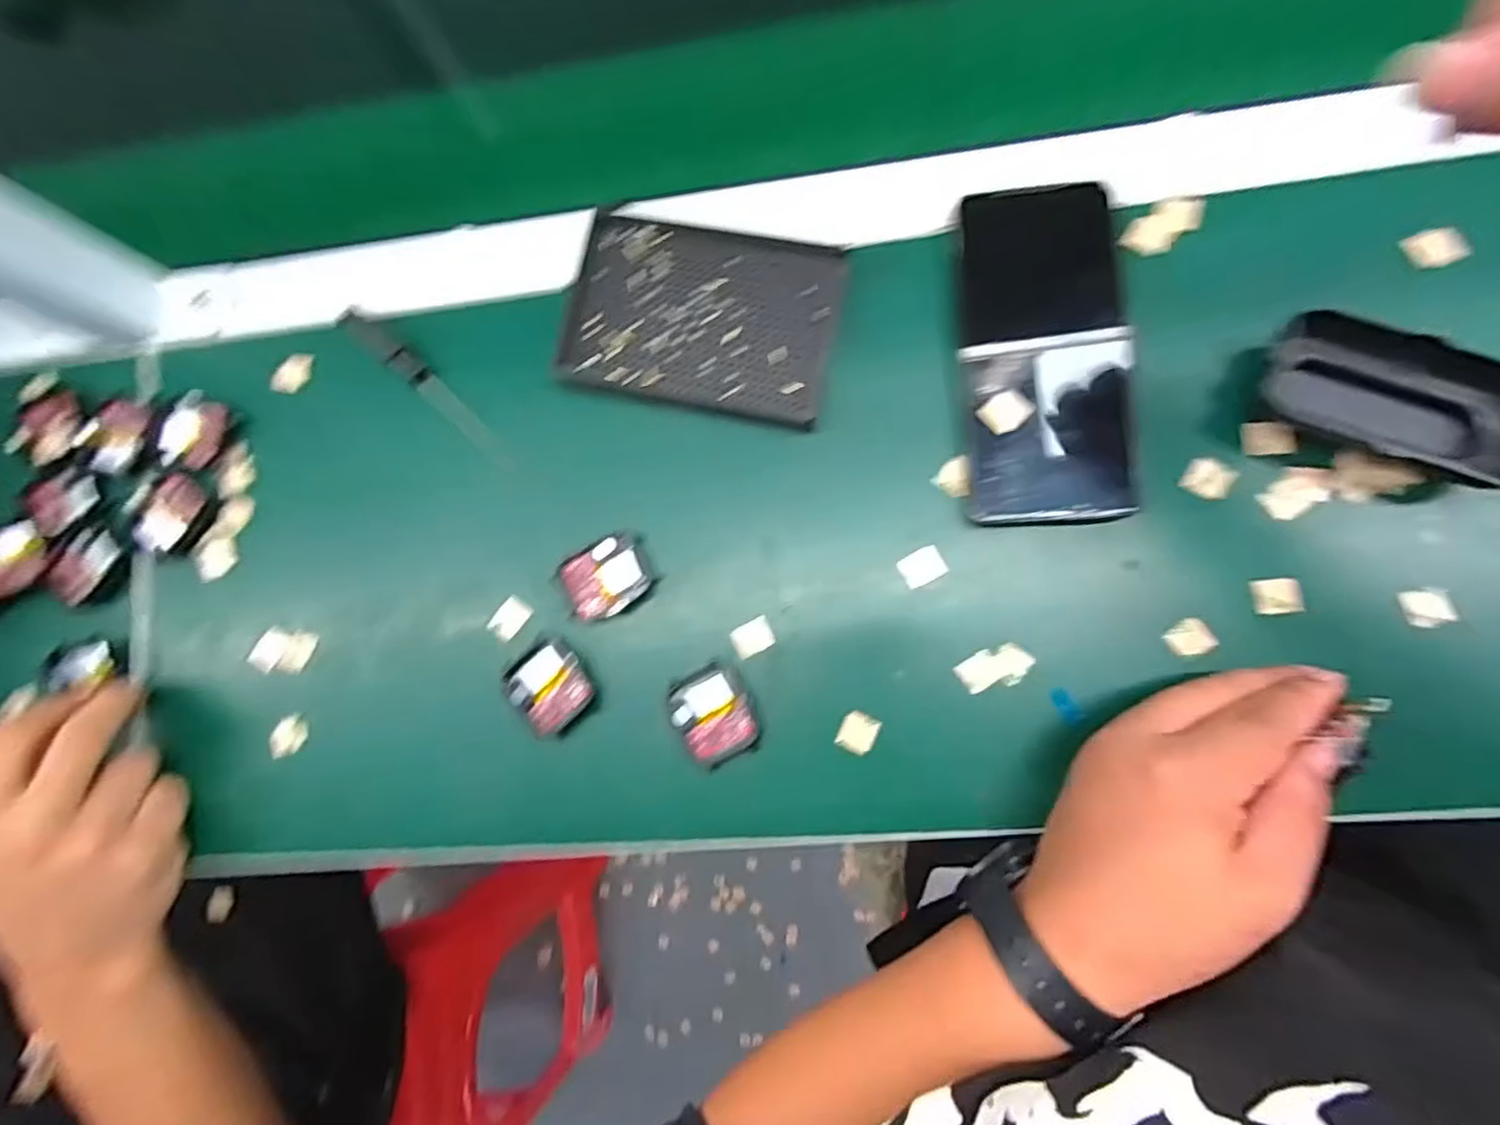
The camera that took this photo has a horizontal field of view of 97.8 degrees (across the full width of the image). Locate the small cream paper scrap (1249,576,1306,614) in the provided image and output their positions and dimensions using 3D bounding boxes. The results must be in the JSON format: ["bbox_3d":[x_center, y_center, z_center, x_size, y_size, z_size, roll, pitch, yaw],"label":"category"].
[{"bbox_3d":[0.243,0.015,0.300,0.020,0.006,0.016,-5,85,7],"label":"small cream paper scrap"}]

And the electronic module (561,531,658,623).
[{"bbox_3d":[-0.073,0.009,0.335,0.042,0.012,0.036,-29,83,4],"label":"electronic module"}]

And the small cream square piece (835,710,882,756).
[{"bbox_3d":[0.053,0.083,0.319,0.017,0.005,0.019,28,90,9],"label":"small cream square piece"}]

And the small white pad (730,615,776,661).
[{"bbox_3d":[0.002,0.038,0.329,0.020,0.005,0.016,-28,83,4],"label":"small white pad"}]

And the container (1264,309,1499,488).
[{"bbox_3d":[0.290,-0.070,0.290,0.112,0.025,0.048,29,90,9],"label":"container"}]

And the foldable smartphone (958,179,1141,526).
[{"bbox_3d":[0.141,-0.099,0.311,0.074,0.013,0.158,-4,89,7],"label":"foldable smartphone"}]

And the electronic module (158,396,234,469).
[{"bbox_3d":[-0.317,-0.074,0.371,0.034,0.007,0.043,29,90,9],"label":"electronic module"}]

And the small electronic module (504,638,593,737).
[{"bbox_3d":[-0.102,0.063,0.333,0.039,0.009,0.042,-43,82,2],"label":"small electronic module"}]

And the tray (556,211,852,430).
[{"bbox_3d":[-0.024,-0.124,0.336,0.134,0.020,0.088,15,88,8],"label":"tray"}]

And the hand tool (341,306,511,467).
[{"bbox_3d":[-0.176,-0.098,0.358,0.130,0.013,0.016,41,91,8],"label":"hand tool"}]

